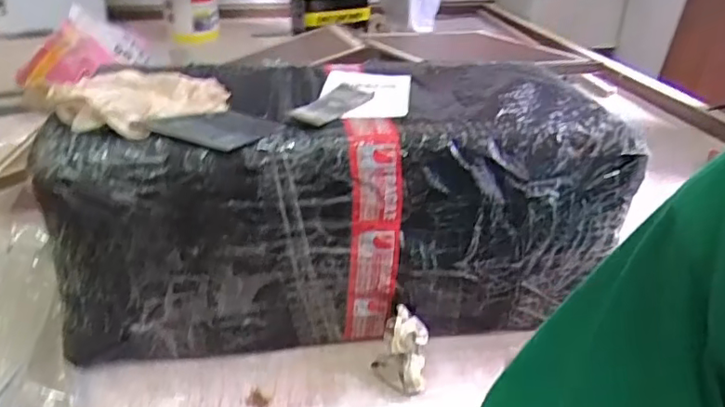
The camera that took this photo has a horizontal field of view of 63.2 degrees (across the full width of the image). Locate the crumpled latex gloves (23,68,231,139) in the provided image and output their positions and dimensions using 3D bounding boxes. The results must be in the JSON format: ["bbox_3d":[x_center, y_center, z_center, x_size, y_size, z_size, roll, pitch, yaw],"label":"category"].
[{"bbox_3d":[-0.241,-0.112,0.608,0.170,0.037,0.179,1,28,0],"label":"crumpled latex gloves"}]

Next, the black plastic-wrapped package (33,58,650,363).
[{"bbox_3d":[-0.021,-0.007,0.685,0.555,0.230,0.282,-1,28,-4],"label":"black plastic-wrapped package"}]

